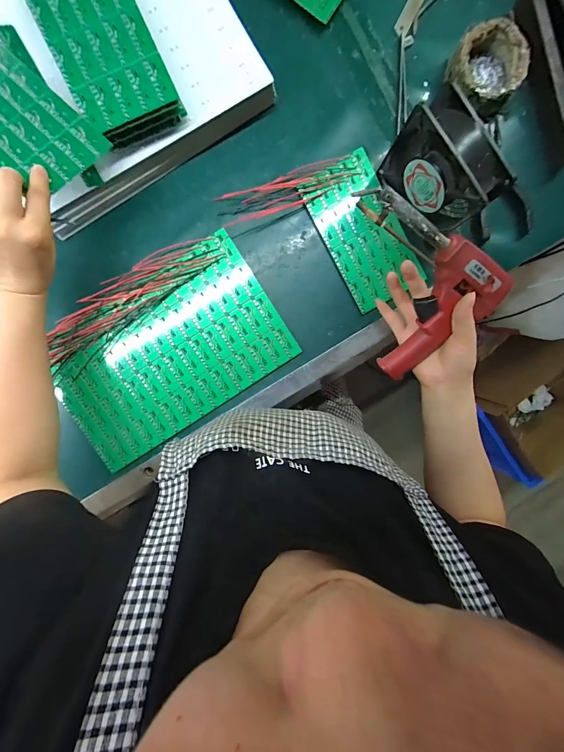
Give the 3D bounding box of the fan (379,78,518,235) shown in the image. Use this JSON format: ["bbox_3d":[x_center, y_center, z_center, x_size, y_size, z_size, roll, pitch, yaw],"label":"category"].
[{"bbox_3d":[0.181,-0.232,0.356,0.057,0.118,0.114,-32,97,1],"label":"fan"}]

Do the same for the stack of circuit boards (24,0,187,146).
[{"bbox_3d":[-0.196,-0.358,0.333,0.101,0.033,0.195,-26,97,0],"label":"stack of circuit boards"}]

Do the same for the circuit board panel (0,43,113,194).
[{"bbox_3d":[-0.271,-0.261,0.319,0.177,0.007,0.098,42,84,3],"label":"circuit board panel"}]

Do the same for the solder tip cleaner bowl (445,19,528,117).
[{"bbox_3d":[0.255,-0.382,0.389,0.087,0.042,0.086,0,96,-3],"label":"solder tip cleaner bowl"}]

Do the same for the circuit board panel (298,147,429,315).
[{"bbox_3d":[0.107,-0.192,0.413,0.101,0.005,0.183,-29,95,1],"label":"circuit board panel"}]

